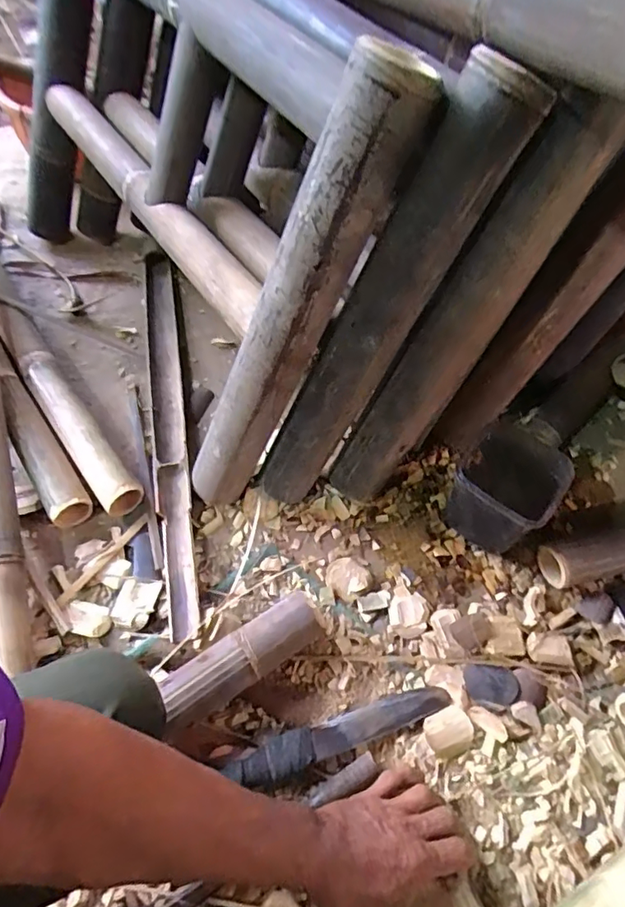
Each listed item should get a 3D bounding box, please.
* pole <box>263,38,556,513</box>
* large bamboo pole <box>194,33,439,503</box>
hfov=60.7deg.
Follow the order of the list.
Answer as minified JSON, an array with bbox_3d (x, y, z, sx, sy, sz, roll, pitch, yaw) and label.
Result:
[{"bbox_3d":[0.057,-0.118,0.558,0.067,0.501,0.061,-14,55,-41],"label":"pole"},{"bbox_3d":[-0.029,-0.124,0.548,0.067,0.499,0.058,-12,54,-41],"label":"large bamboo pole"}]

